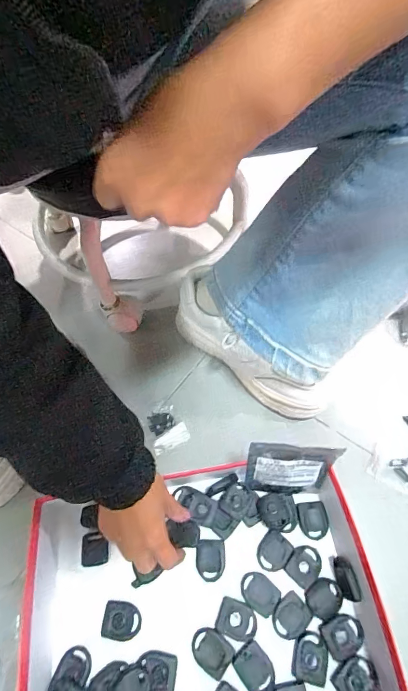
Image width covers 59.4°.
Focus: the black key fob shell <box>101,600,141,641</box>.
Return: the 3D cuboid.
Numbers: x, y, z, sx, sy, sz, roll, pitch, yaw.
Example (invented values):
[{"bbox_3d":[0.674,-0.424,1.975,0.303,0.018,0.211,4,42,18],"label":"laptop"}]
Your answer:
[{"bbox_3d":[-0.083,0.280,0.364,0.037,0.013,0.031,8,60,6],"label":"black key fob shell"}]

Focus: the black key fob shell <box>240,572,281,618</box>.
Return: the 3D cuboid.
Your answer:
[{"bbox_3d":[0.057,0.256,0.371,0.040,0.004,0.030,32,65,19],"label":"black key fob shell"}]

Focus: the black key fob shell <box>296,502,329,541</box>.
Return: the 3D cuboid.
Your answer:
[{"bbox_3d":[0.123,0.197,0.403,0.033,0.004,0.038,-7,59,-2],"label":"black key fob shell"}]

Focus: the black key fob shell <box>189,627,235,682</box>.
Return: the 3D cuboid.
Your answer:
[{"bbox_3d":[0.006,0.293,0.344,0.039,0.004,0.030,33,66,20],"label":"black key fob shell"}]

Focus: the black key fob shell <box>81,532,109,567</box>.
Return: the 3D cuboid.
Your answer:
[{"bbox_3d":[-0.123,0.228,0.401,0.028,0.004,0.033,-12,60,-5],"label":"black key fob shell"}]

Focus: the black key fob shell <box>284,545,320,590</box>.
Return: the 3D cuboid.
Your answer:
[{"bbox_3d":[0.107,0.235,0.382,0.031,0.004,0.039,32,65,19],"label":"black key fob shell"}]

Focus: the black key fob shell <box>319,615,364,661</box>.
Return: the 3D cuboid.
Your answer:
[{"bbox_3d":[0.138,0.287,0.354,0.039,0.004,0.032,-21,61,-10],"label":"black key fob shell"}]

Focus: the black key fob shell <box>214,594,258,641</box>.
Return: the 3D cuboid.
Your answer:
[{"bbox_3d":[0.034,0.277,0.360,0.039,0.004,0.032,18,62,13],"label":"black key fob shell"}]

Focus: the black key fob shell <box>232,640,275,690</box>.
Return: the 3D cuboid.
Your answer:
[{"bbox_3d":[0.049,0.307,0.340,0.029,0.004,0.038,-37,65,-18],"label":"black key fob shell"}]

